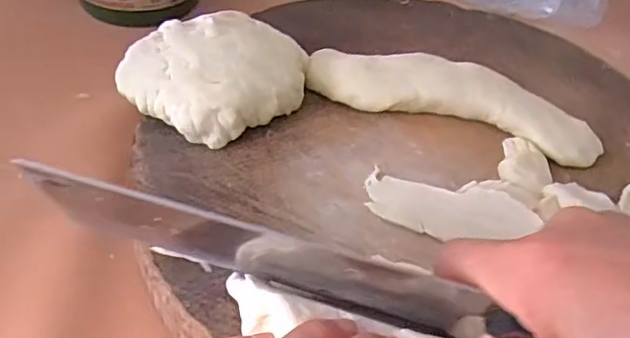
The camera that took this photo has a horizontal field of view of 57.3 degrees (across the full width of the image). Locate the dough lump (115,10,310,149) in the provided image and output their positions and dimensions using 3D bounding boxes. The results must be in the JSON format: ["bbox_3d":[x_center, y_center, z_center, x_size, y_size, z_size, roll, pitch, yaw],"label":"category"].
[{"bbox_3d":[-0.058,-0.059,0.358,0.091,0.035,0.100,4,46,-4],"label":"dough lump"}]

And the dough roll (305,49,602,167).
[{"bbox_3d":[0.089,-0.048,0.373,0.184,0.024,0.051,16,47,8],"label":"dough roll"}]

